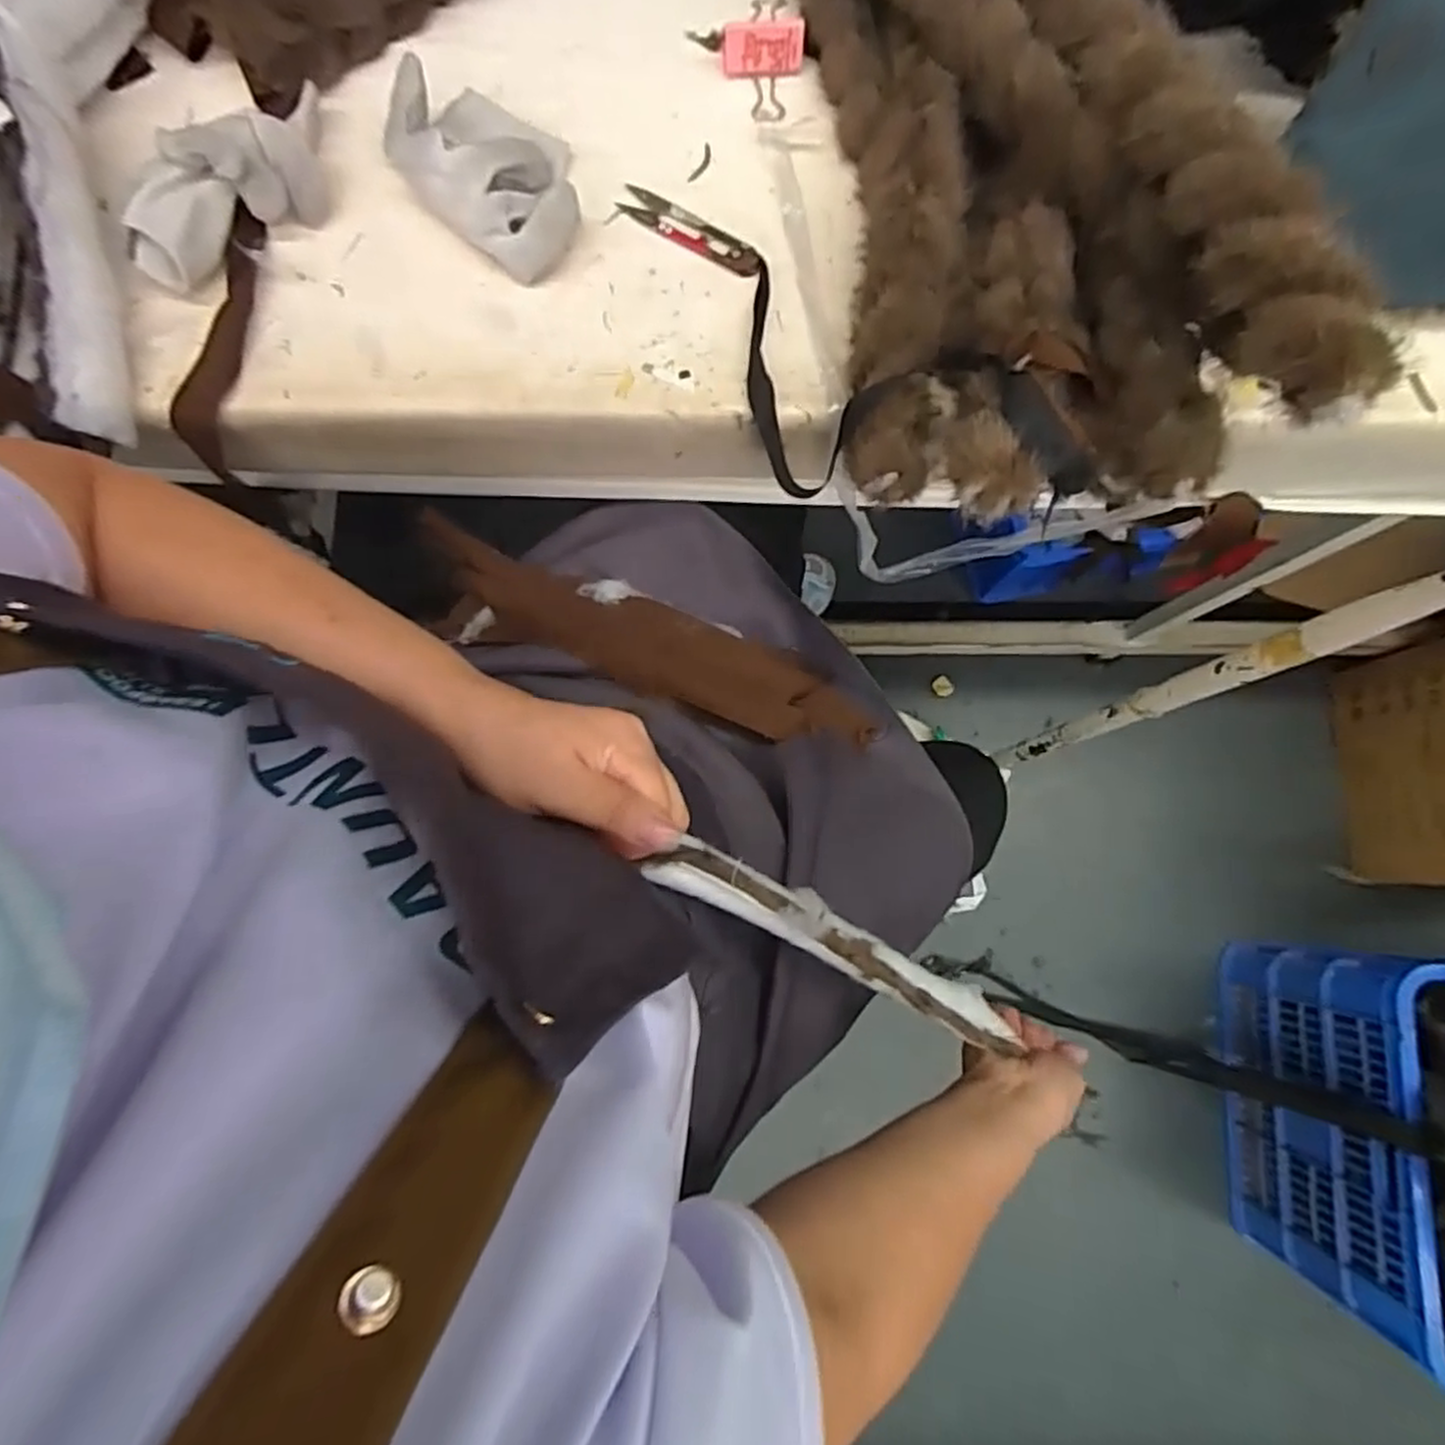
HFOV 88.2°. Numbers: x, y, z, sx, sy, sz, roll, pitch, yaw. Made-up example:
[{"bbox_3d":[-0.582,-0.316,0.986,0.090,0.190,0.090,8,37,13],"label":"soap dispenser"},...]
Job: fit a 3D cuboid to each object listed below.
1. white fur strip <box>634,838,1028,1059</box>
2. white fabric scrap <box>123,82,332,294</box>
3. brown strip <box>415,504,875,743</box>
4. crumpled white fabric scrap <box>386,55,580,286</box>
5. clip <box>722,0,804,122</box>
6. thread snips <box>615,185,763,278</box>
[{"bbox_3d":[0.078,0.133,0.429,0.301,0.023,0.030,35,79,-30],"label":"white fur strip"},{"bbox_3d":[-0.299,-0.327,0.452,0.142,0.034,0.057,-41,82,-7],"label":"white fabric scrap"},{"bbox_3d":[-0.038,-0.053,0.570,0.364,0.062,0.078,18,79,-22],"label":"brown strip"},{"bbox_3d":[-0.146,-0.342,0.456,0.135,0.038,0.093,30,81,5],"label":"crumpled white fabric scrap"},{"bbox_3d":[0.025,-0.426,0.473,0.051,0.043,0.050,4,80,0],"label":"clip"},{"bbox_3d":[-0.020,-0.311,0.472,0.102,0.006,0.024,33,81,5],"label":"thread snips"}]

